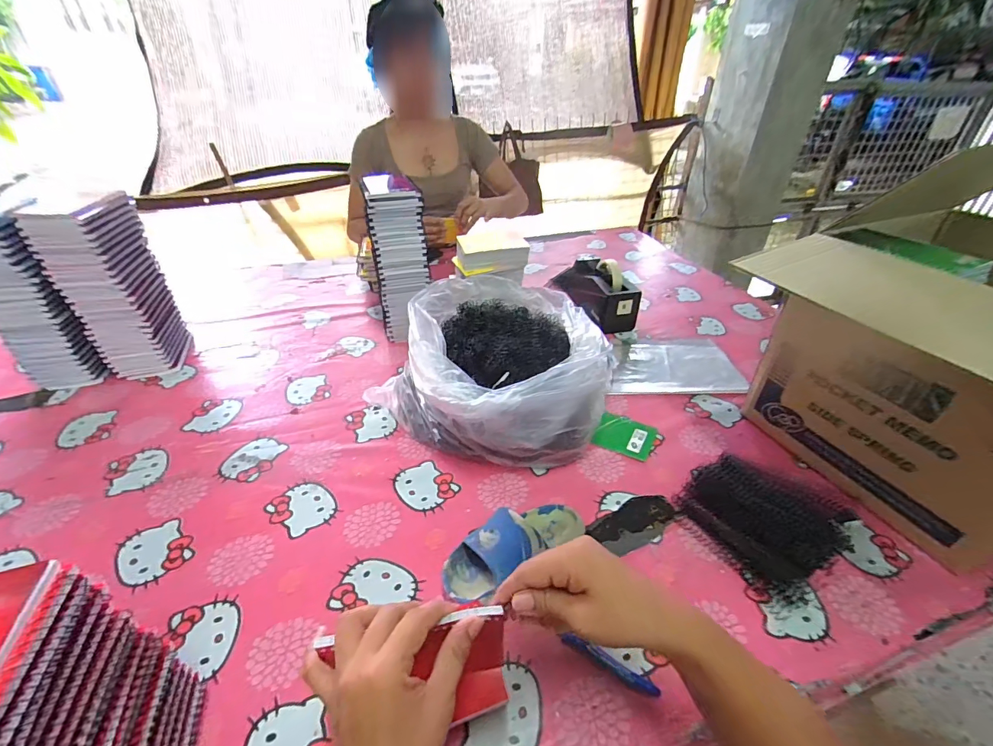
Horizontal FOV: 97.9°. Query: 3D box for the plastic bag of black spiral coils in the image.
[{"bbox_3d":[0.016,-0.013,0.677,0.318,0.156,0.320,27,43,32],"label":"plastic bag of black spiral coils"}]

